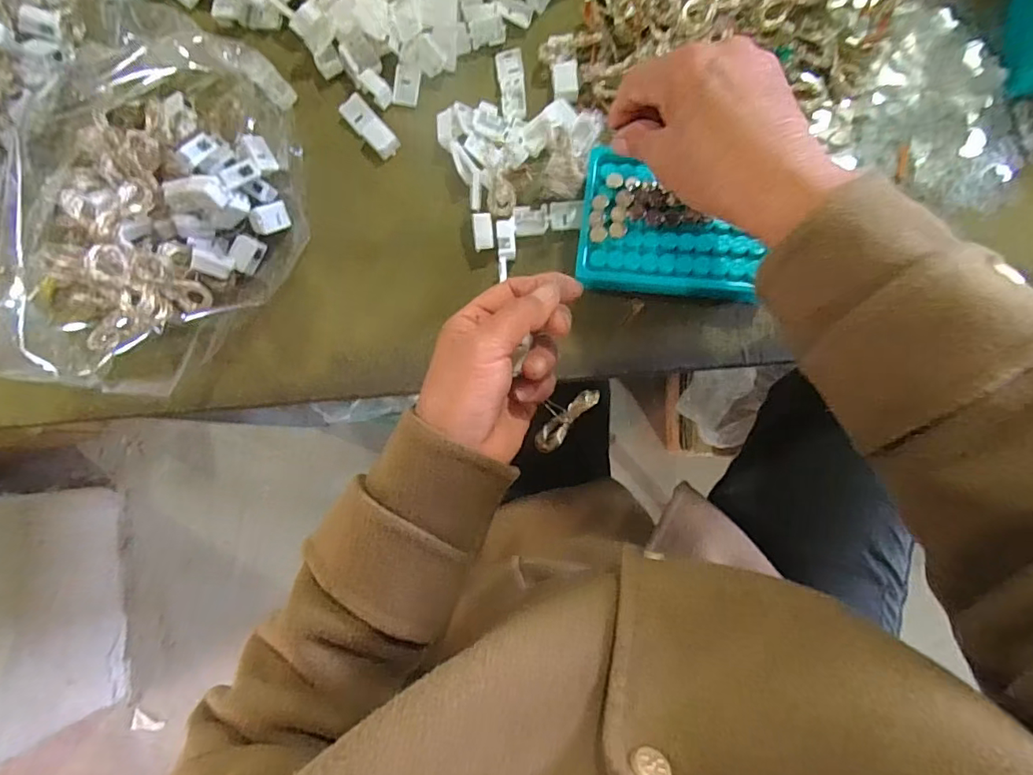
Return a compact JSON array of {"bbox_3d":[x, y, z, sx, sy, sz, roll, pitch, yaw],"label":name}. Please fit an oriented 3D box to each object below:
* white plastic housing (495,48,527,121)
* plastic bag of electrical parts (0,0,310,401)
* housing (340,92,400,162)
[{"bbox_3d":[-0.004,-0.229,0.398,0.019,0.006,0.060,-6,85,6],"label":"white plastic housing"},{"bbox_3d":[-0.250,-0.130,0.375,0.161,0.090,0.265,10,87,8],"label":"plastic bag of electrical parts"},{"bbox_3d":[-0.113,-0.201,0.407,0.020,0.012,0.053,-42,82,2],"label":"housing"}]

